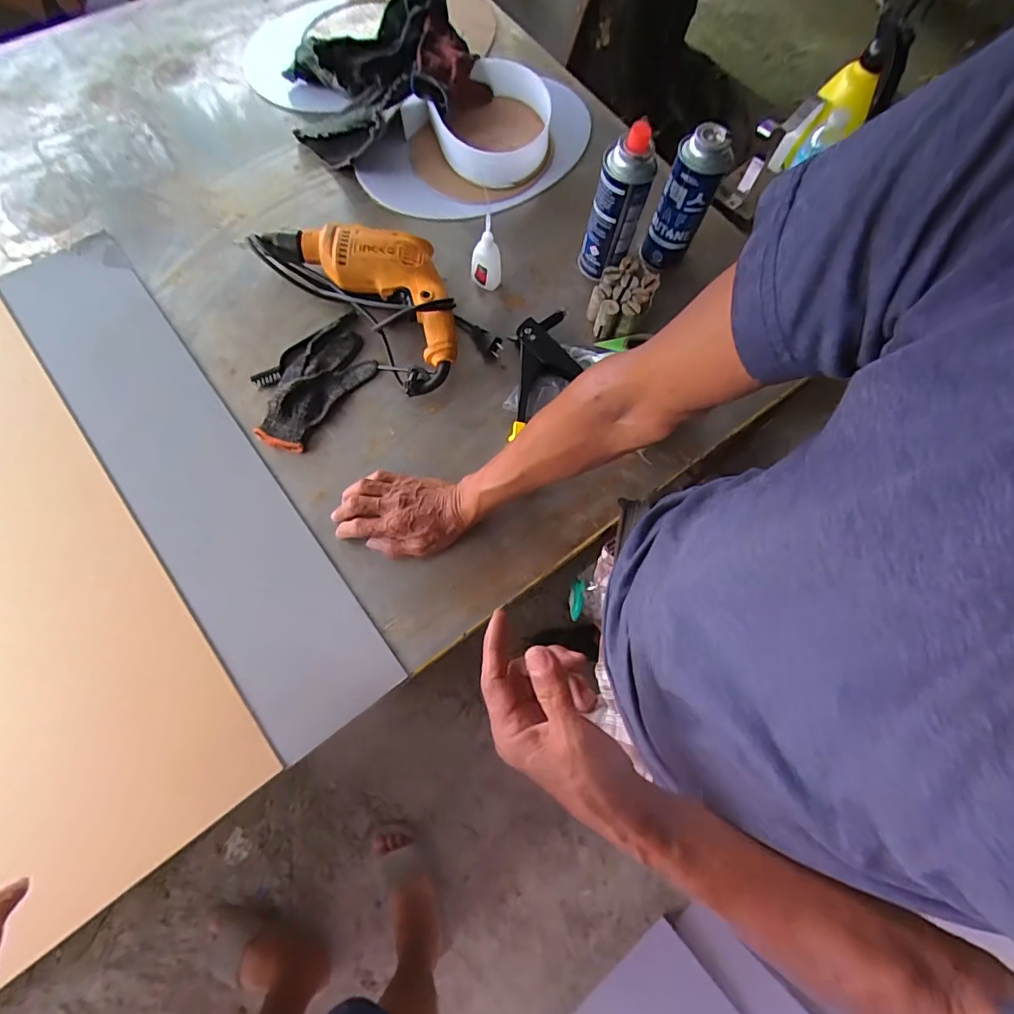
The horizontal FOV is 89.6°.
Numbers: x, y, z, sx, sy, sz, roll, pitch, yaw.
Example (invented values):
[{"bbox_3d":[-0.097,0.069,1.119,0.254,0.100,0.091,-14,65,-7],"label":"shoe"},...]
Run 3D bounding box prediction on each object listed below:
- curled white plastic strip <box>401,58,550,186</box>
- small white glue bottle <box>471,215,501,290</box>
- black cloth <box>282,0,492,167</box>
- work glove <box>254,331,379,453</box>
[{"bbox_3d":[-0.020,-0.613,0.797,0.201,0.049,0.207,37,72,8],"label":"curled white plastic strip"},{"bbox_3d":[-0.027,-0.347,0.705,0.040,0.099,0.032,15,70,0],"label":"small white glue bottle"},{"bbox_3d":[-0.197,-0.681,0.789,0.295,0.092,0.253,-28,75,-14],"label":"black cloth"},{"bbox_3d":[-0.246,-0.153,0.659,0.082,0.020,0.179,35,71,7],"label":"work glove"}]

